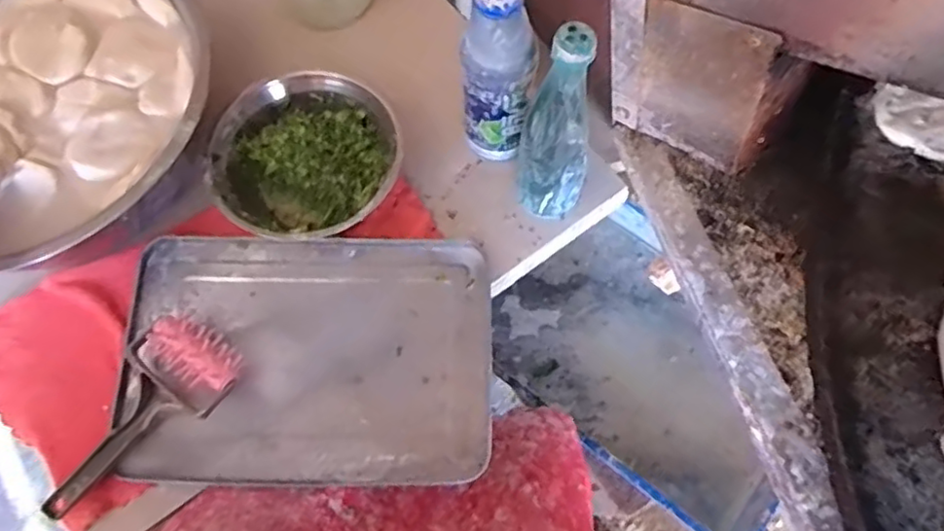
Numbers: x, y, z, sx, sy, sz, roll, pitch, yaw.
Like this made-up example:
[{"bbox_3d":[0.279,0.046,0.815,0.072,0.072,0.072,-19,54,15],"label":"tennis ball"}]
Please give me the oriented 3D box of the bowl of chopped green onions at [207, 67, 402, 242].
[{"bbox_3d":[-0.163,-0.099,0.653,0.181,0.091,0.177,-1,67,2],"label":"bowl of chopped green onions"}]

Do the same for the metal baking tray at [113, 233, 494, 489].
[{"bbox_3d":[-0.154,0.083,0.599,0.339,0.024,0.232,0,67,2],"label":"metal baking tray"}]

